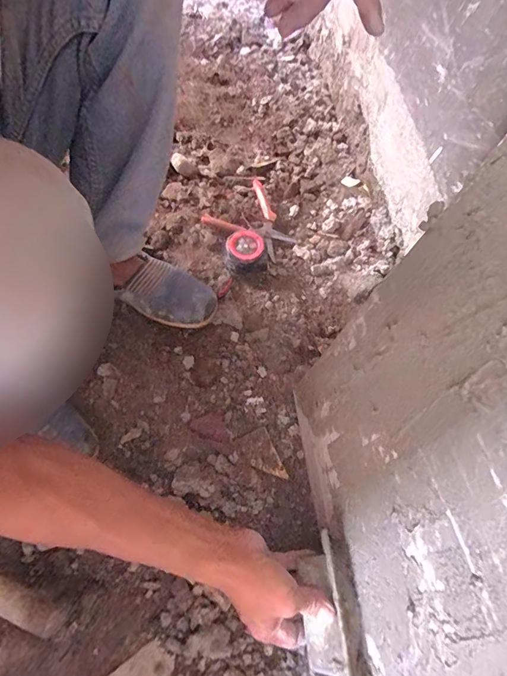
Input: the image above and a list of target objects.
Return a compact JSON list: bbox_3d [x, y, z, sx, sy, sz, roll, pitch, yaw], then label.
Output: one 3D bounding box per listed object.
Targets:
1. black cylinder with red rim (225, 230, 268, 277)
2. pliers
[{"bbox_3d":[-0.013,-0.140,0.650,0.069,0.047,0.066,1,61,-2],"label":"black cylinder with red rim"},{"bbox_3d":[0.012,-0.215,0.698,0.143,0.035,0.152,40,67,18],"label":"pliers"}]

